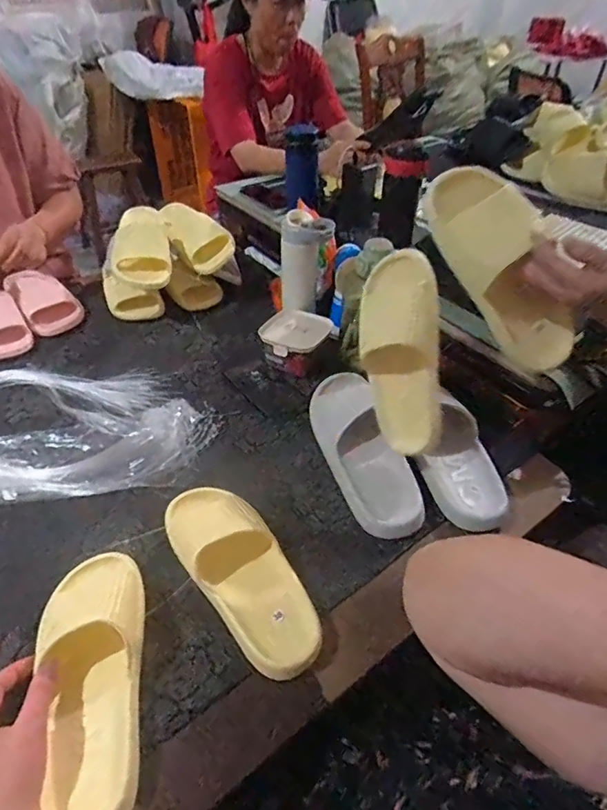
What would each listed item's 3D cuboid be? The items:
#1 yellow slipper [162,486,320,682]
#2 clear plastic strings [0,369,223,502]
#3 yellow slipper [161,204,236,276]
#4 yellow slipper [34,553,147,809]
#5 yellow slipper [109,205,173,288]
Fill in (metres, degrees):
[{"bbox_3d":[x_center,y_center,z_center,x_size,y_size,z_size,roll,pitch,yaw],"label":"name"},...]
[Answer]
[{"bbox_3d":[-0.070,0.178,0.546,0.098,0.064,0.250,-29,51,-28],"label":"yellow slipper"},{"bbox_3d":[-0.384,0.034,0.719,0.485,0.028,0.254,-1,43,-2],"label":"clear plastic strings"},{"bbox_3d":[-0.233,-0.351,0.999,0.223,0.058,0.108,37,72,24],"label":"yellow slipper"},{"bbox_3d":[-0.199,0.248,0.453,0.090,0.065,0.248,-10,48,-11],"label":"yellow slipper"},{"bbox_3d":[-0.316,-0.309,0.937,0.111,0.077,0.223,-11,44,-12],"label":"yellow slipper"}]

